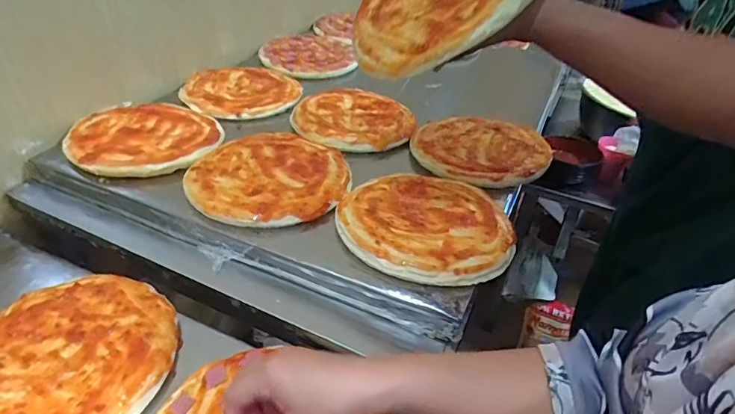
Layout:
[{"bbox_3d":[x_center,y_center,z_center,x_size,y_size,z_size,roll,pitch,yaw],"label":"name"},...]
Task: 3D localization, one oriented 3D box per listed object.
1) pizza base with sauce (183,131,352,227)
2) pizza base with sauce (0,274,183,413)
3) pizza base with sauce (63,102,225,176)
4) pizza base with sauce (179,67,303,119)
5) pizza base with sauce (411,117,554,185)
[{"bbox_3d":[-0.121,-0.044,0.592,0.191,0.008,0.188,6,36,1],"label":"pizza base with sauce"},{"bbox_3d":[-0.290,0.143,0.445,0.190,0.023,0.192,3,37,-2],"label":"pizza base with sauce"},{"bbox_3d":[-0.309,-0.104,0.662,0.190,0.015,0.192,-1,37,-8],"label":"pizza base with sauce"},{"bbox_3d":[-0.216,-0.202,0.808,0.191,0.019,0.175,-6,38,-14],"label":"pizza base with sauce"},{"bbox_3d":[0.167,-0.091,0.696,0.195,0.013,0.195,14,37,12],"label":"pizza base with sauce"}]

